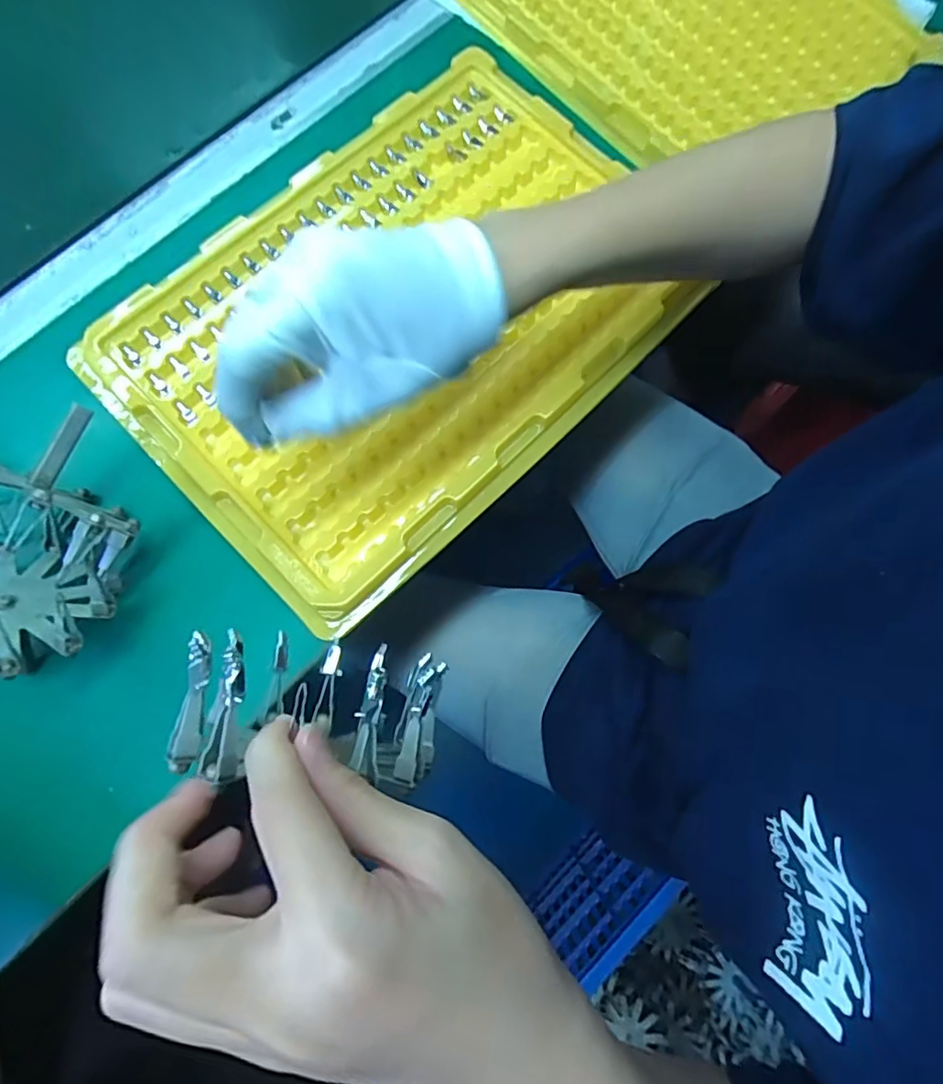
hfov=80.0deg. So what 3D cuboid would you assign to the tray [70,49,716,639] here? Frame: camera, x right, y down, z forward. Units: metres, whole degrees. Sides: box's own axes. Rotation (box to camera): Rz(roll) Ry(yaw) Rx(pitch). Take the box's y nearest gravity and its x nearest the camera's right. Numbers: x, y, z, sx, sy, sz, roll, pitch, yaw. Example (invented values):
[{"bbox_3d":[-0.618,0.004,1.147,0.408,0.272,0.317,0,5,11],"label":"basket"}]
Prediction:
[{"bbox_3d":[-0.043,-0.156,0.374,0.264,0.023,0.369,44,80,8],"label":"tray"}]

